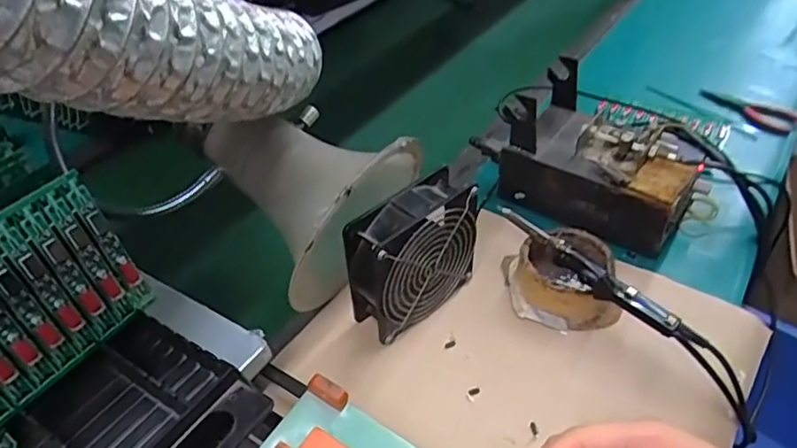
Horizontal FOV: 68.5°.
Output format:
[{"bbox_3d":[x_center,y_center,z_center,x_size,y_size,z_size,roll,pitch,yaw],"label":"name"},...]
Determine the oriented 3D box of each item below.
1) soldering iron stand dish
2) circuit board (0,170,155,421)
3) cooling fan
[{"bbox_3d":[0.150,0.047,0.533,0.088,0.057,0.089,-2,41,1],"label":"soldering iron stand dish"},{"bbox_3d":[-0.252,0.057,0.380,0.004,0.114,0.164,9,41,36],"label":"circuit board"},{"bbox_3d":[0.015,0.029,0.514,0.113,0.118,0.047,-32,49,-29],"label":"cooling fan"}]

